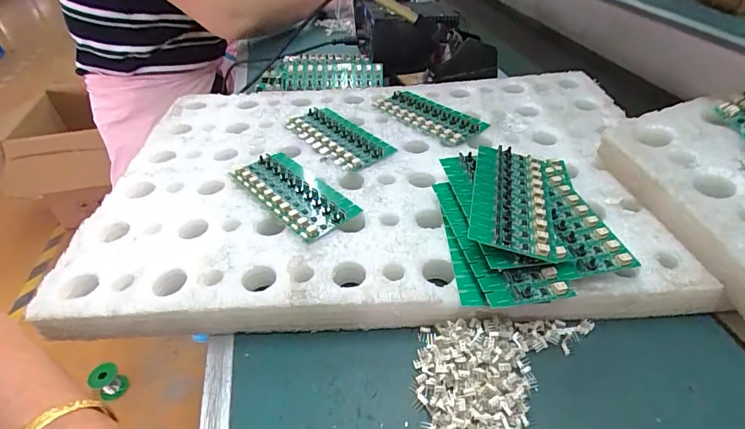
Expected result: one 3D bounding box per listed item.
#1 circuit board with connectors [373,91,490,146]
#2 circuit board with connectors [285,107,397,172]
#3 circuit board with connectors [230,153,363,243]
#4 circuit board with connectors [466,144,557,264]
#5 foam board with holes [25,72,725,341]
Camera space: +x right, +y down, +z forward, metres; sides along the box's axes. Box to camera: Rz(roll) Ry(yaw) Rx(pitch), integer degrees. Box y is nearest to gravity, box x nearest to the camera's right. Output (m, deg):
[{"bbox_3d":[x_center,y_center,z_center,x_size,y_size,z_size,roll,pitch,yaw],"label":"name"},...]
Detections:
[{"bbox_3d":[0.067,-0.121,0.508,0.059,0.009,0.135,-32,48,-30],"label":"circuit board with connectors"},{"bbox_3d":[-0.042,-0.091,0.480,0.066,0.011,0.139,-29,46,-27],"label":"circuit board with connectors"},{"bbox_3d":[-0.077,-0.023,0.402,0.061,0.011,0.134,-31,47,-29],"label":"circuit board with connectors"},{"bbox_3d":[0.113,-0.017,0.345,0.062,0.007,0.136,12,40,5],"label":"circuit board with connectors"},{"bbox_3d":[0.010,-0.041,0.446,0.544,0.051,0.369,-3,40,0],"label":"foam board with holes"}]

